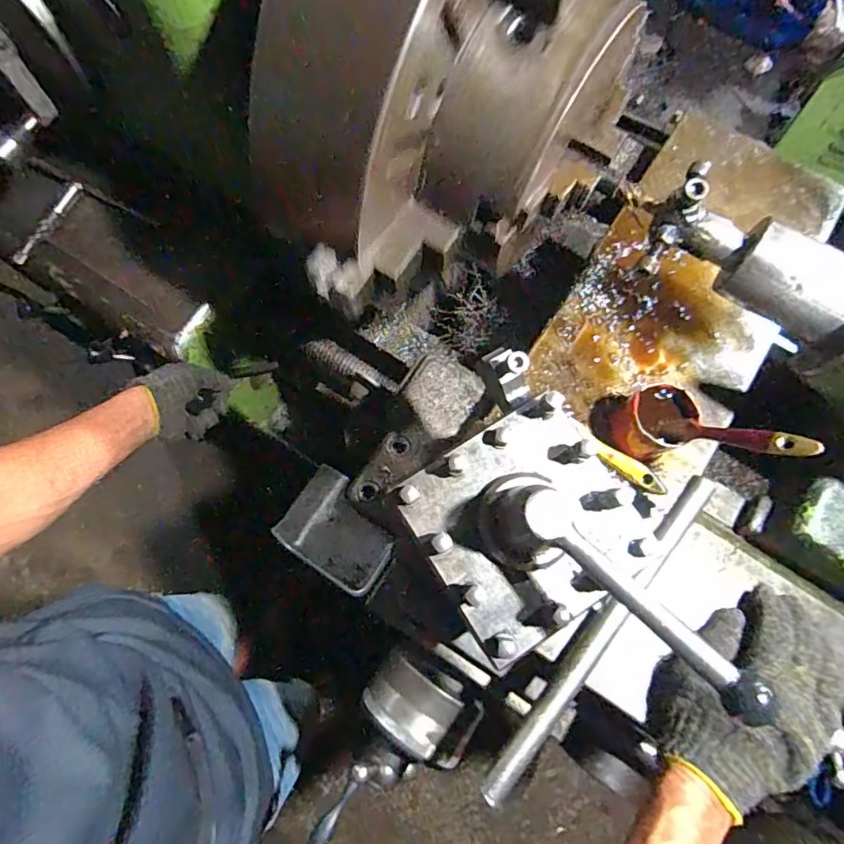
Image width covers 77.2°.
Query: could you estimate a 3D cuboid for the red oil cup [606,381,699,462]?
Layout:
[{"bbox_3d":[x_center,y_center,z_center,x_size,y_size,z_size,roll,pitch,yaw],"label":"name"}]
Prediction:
[{"bbox_3d":[0.218,0.003,0.510,0.062,0.070,0.060,0,76,-1],"label":"red oil cup"}]

